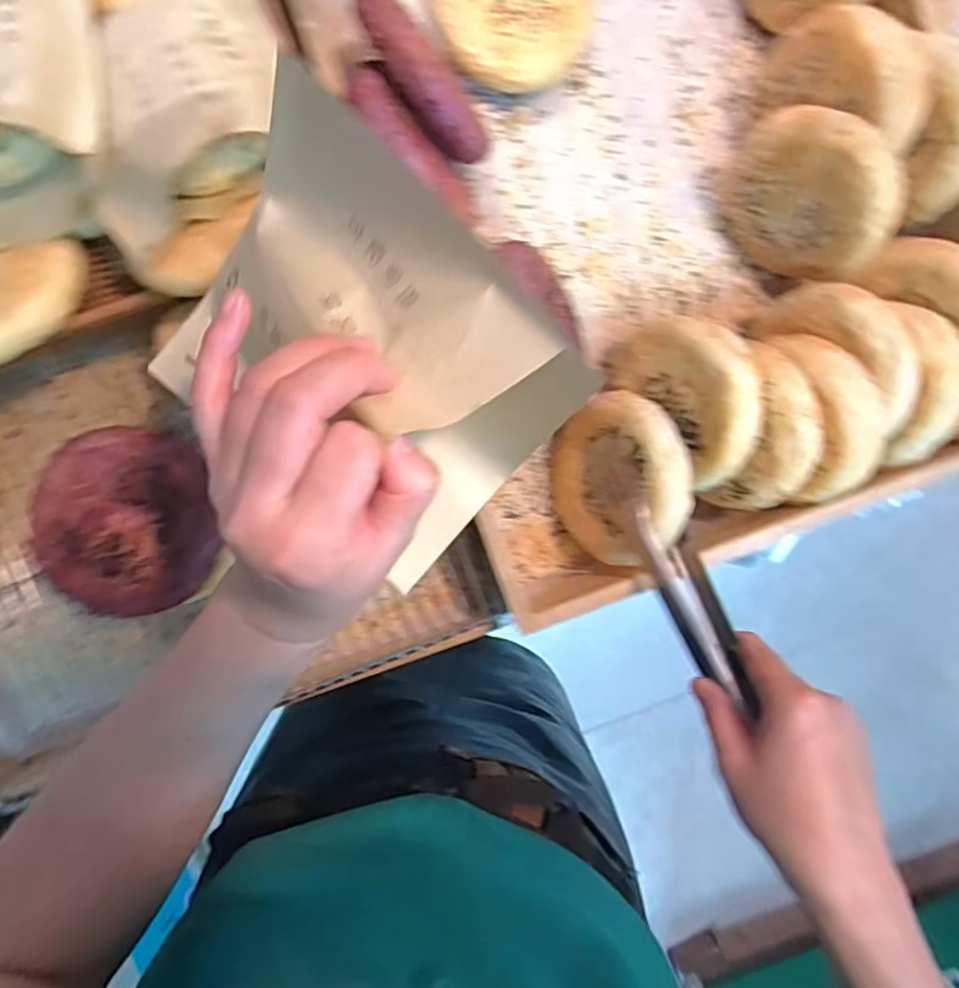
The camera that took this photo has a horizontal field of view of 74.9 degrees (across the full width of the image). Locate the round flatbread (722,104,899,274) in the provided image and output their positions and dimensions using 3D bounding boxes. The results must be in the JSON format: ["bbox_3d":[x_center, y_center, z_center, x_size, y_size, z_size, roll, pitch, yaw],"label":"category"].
[{"bbox_3d":[0.226,-0.206,0.442,0.045,0.115,0.113,-43,95,0],"label":"round flatbread"}]

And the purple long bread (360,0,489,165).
[{"bbox_3d":[-0.036,-0.259,0.392,0.033,0.037,0.113,-43,118,0],"label":"purple long bread"}]

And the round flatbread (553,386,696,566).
[{"bbox_3d":[0.096,-0.009,0.447,0.028,0.112,0.114,-7,80,-30],"label":"round flatbread"}]

